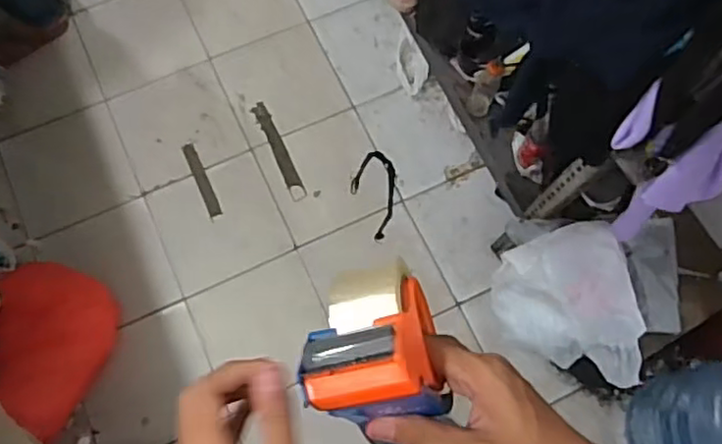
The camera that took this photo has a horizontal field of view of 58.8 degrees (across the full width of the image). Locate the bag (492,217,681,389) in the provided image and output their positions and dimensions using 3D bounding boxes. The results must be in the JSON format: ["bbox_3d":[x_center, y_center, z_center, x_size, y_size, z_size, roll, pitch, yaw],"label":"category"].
[{"bbox_3d":[0.448,0.130,1.256,0.346,0.159,0.304,6,71,1],"label":"bag"}]

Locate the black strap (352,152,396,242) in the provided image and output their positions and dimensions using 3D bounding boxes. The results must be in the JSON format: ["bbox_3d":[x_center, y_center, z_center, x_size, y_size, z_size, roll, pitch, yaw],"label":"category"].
[{"bbox_3d":[0.031,-0.075,1.706,0.116,0.012,0.240,5,71,1],"label":"black strap"}]

